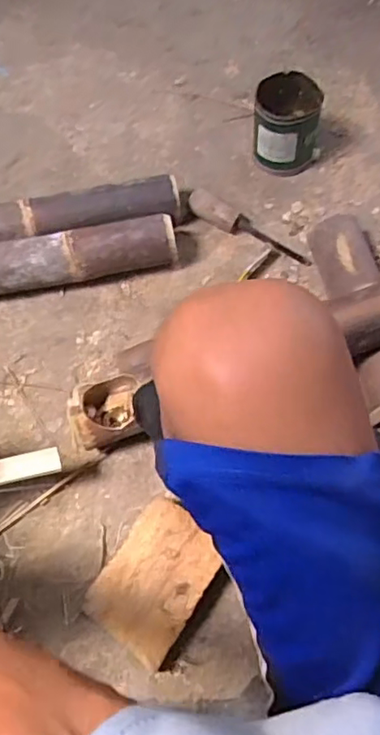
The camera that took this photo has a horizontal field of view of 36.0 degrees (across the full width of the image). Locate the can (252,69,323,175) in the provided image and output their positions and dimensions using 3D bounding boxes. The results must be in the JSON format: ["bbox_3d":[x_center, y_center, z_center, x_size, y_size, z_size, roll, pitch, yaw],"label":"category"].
[{"bbox_3d":[0.151,-0.384,0.928,0.101,0.120,0.100,0,67,1],"label":"can"}]

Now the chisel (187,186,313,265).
[{"bbox_3d":[0.091,-0.216,0.906,0.211,0.029,0.039,28,71,12],"label":"chisel"}]

